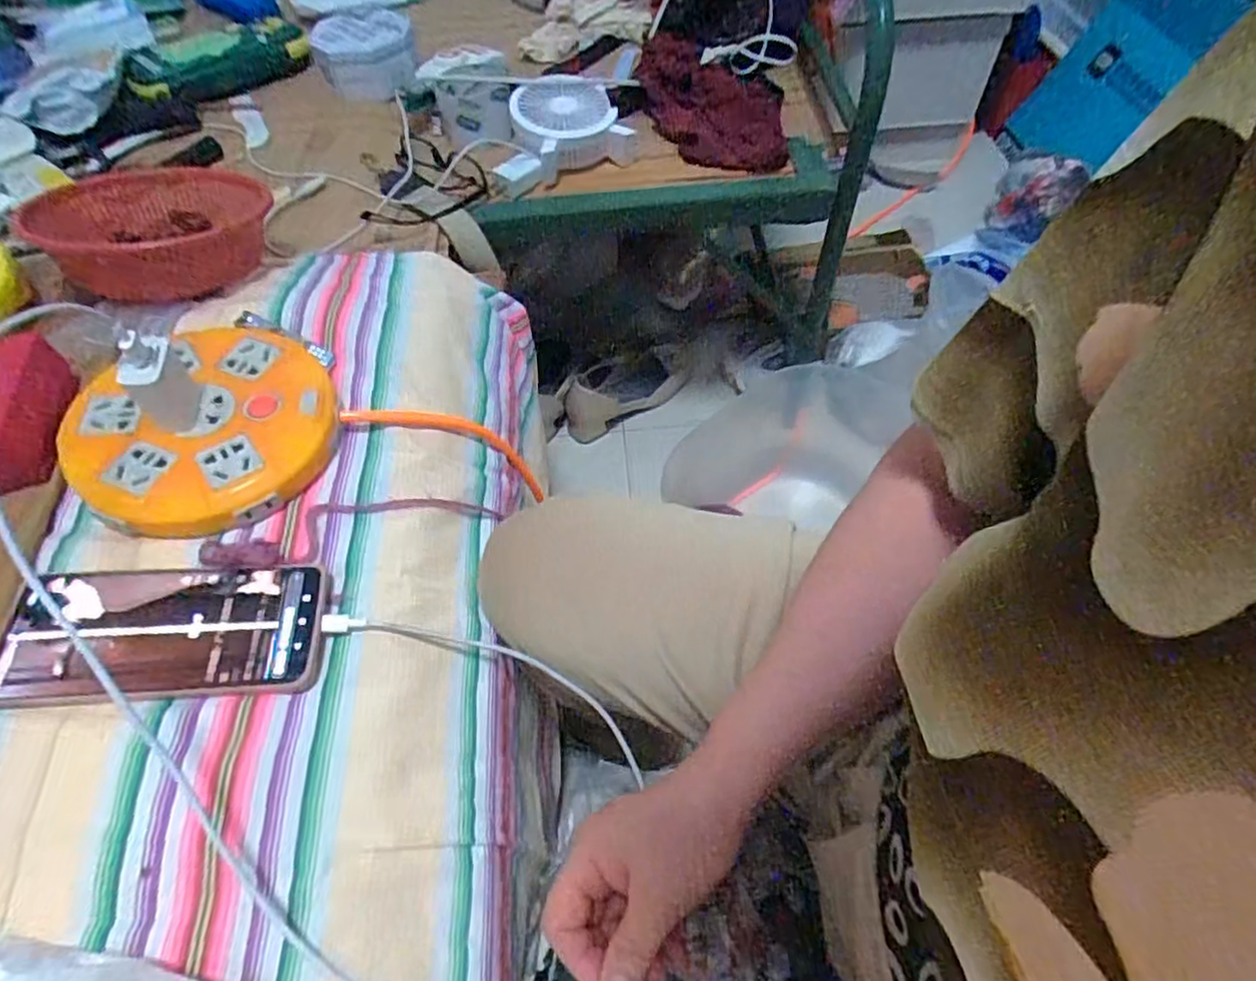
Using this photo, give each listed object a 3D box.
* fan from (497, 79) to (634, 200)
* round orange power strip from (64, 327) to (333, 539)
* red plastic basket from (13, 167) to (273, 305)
[{"bbox_3d":[-0.082,-0.408,0.753,0.158,0.057,0.117,-18,57,-10],"label":"fan"},{"bbox_3d":[-0.279,-0.045,0.444,0.151,0.041,0.156,-1,56,2],"label":"round orange power strip"},{"bbox_3d":[-0.402,-0.221,0.565,0.174,0.058,0.163,-1,56,2],"label":"red plastic basket"}]

